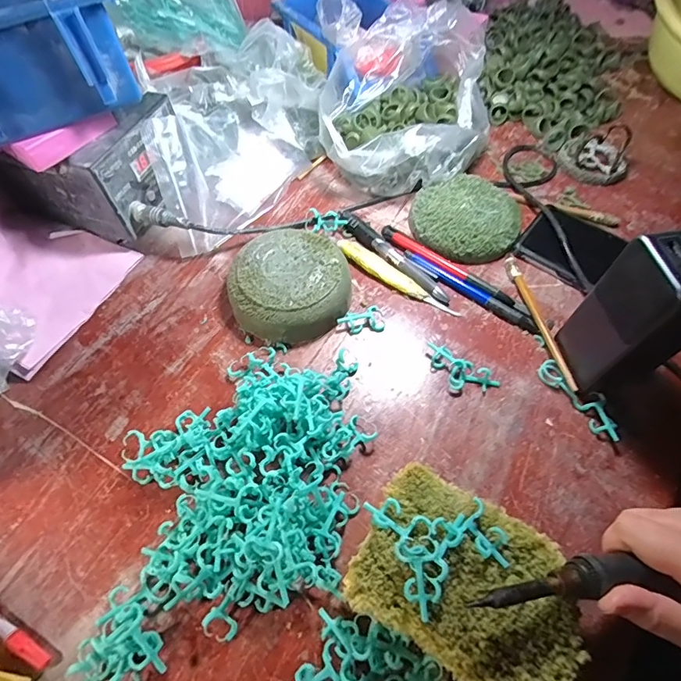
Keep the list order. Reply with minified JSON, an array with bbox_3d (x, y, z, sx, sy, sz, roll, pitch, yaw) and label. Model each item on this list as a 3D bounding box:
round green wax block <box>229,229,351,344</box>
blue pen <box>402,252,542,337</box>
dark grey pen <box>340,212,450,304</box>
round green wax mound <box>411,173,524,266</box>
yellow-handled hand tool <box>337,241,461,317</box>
[{"bbox_3d":[-0.045,-0.048,0.388,0.101,0.036,0.095,0,60,-1],"label":"round green wax block"},{"bbox_3d":[0.118,-0.046,0.406,0.137,0.008,0.015,32,65,17],"label":"blue pen"},{"bbox_3d":[0.050,-0.082,0.424,0.016,0.010,0.135,-39,68,-20],"label":"dark grey pen"},{"bbox_3d":[0.125,-0.122,0.442,0.101,0.023,0.098,0,60,-1],"label":"round green wax mound"},{"bbox_3d":[0.051,-0.058,0.412,0.130,0.008,0.018,33,65,17],"label":"yellow-handled hand tool"}]

